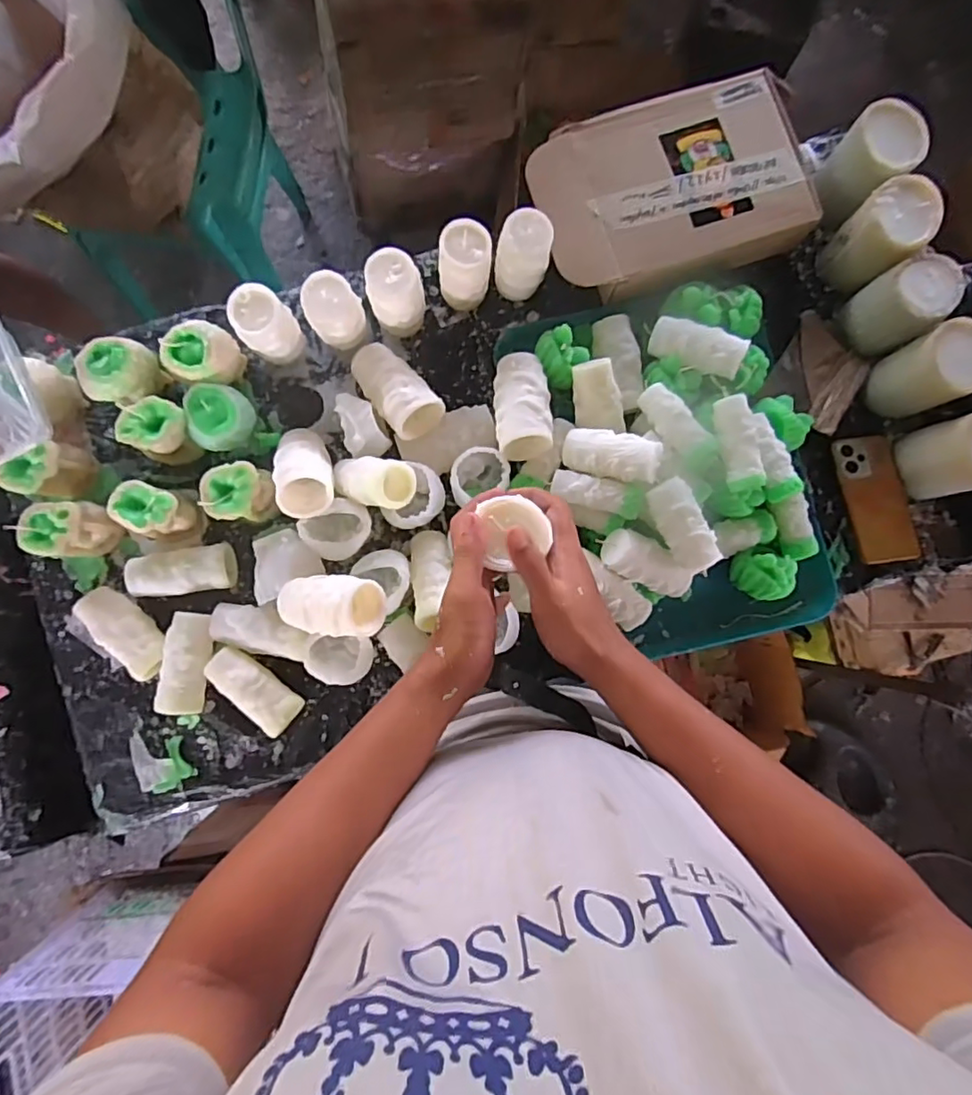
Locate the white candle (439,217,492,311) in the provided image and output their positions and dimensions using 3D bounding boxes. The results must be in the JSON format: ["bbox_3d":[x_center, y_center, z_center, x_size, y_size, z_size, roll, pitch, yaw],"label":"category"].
[{"bbox_3d":[-0.024,-0.327,0.695,0.058,0.108,0.058,0,86,-2],"label":"white candle"}]

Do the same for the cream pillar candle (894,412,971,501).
[{"bbox_3d":[0.549,-0.107,0.684,0.083,0.108,0.083,-14,87,-3],"label":"cream pillar candle"}]

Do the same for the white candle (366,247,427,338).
[{"bbox_3d":[-0.104,-0.293,0.690,0.059,0.109,0.055,0,86,-2],"label":"white candle"}]

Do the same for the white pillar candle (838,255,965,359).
[{"bbox_3d":[0.498,-0.289,0.702,0.084,0.098,0.079,0,86,-2],"label":"white pillar candle"}]

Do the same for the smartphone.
[{"bbox_3d":[0.481,-0.060,0.723,0.074,0.012,0.157,-11,83,1],"label":"smartphone"}]

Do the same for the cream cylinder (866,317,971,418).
[{"bbox_3d":[0.523,-0.207,0.695,0.077,0.107,0.081,-29,88,-3],"label":"cream cylinder"}]

